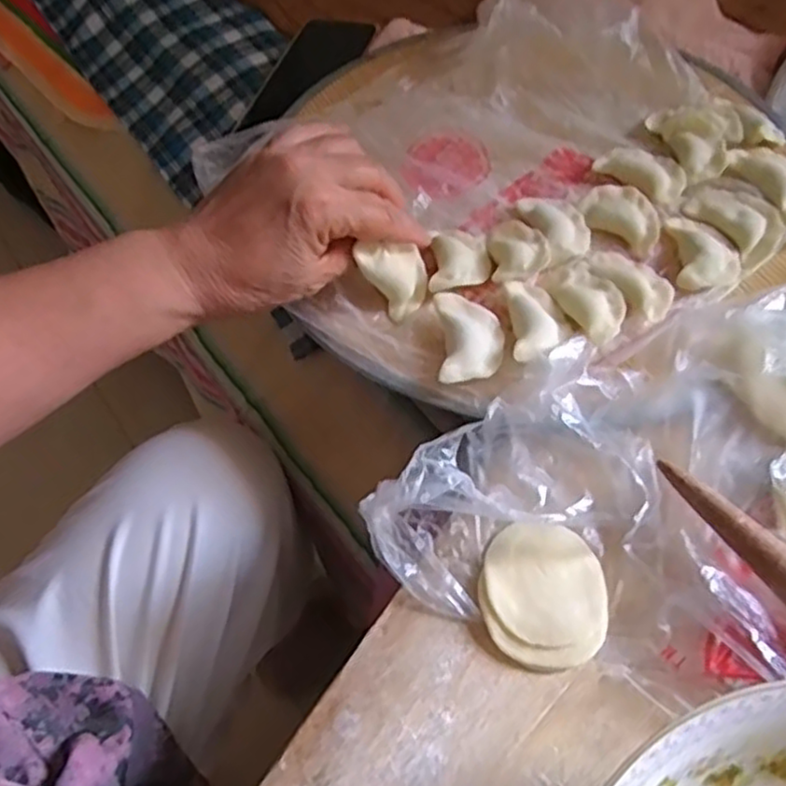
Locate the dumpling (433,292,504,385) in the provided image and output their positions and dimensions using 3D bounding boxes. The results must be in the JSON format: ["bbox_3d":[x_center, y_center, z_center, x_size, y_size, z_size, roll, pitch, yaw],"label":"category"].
[{"bbox_3d":[0.041,-0.028,0.376,0.036,0.016,0.053,-2,61,2],"label":"dumpling"}]

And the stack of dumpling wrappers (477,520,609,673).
[{"bbox_3d":[0.066,0.089,0.317,0.054,0.008,0.062,3,61,5],"label":"stack of dumpling wrappers"}]

